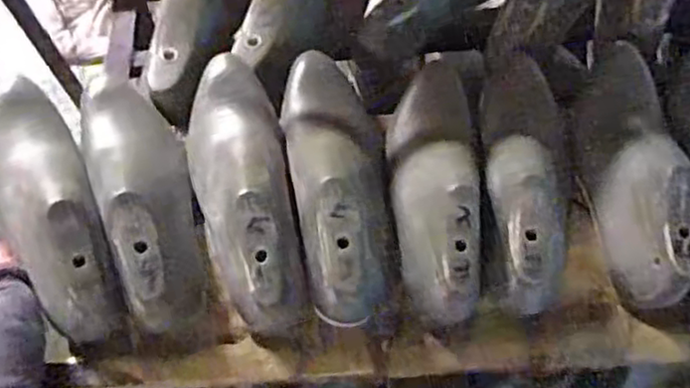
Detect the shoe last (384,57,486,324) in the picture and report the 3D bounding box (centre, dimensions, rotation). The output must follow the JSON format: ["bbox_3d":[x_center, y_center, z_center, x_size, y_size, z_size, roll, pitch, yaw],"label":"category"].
[{"bbox_3d":[0.074,-0.014,0.559,0.073,0.083,0.245,0,51,1],"label":"shoe last"}]

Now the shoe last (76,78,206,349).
[{"bbox_3d":[-0.165,-0.003,0.564,0.074,0.097,0.238,-18,51,-8],"label":"shoe last"}]

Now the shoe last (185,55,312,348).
[{"bbox_3d":[-0.082,-0.016,0.545,0.073,0.076,0.247,-12,64,-5],"label":"shoe last"}]

